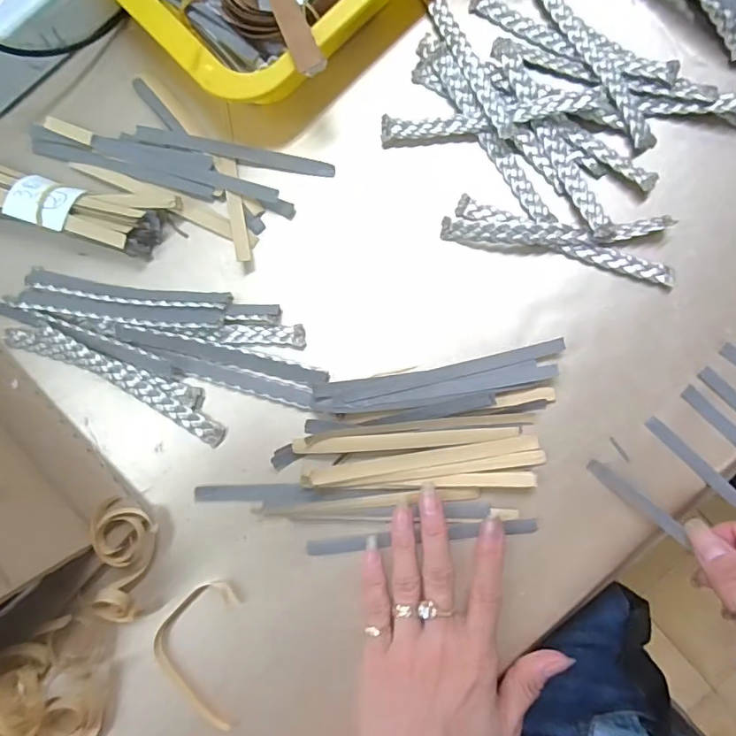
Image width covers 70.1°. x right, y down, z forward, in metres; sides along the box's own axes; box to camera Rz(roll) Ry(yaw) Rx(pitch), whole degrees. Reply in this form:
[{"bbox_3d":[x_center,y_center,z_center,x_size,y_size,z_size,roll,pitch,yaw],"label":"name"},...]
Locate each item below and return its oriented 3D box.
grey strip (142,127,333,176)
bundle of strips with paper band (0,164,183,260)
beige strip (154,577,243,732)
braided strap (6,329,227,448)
[{"bbox_3d":[-0.087,-0.142,0.343,0.131,0.006,0.012,12,85,5],"label":"grey strip"},{"bbox_3d":[-0.200,-0.108,0.337,0.145,0.029,0.042,15,85,5],"label":"bundle of strips with paper band"},{"bbox_3d":[-0.102,0.167,0.309,0.047,0.004,0.080,3,84,4],"label":"beige strip"},{"bbox_3d":[-0.158,0.008,0.327,0.152,0.008,0.018,25,86,6],"label":"braided strap"}]

